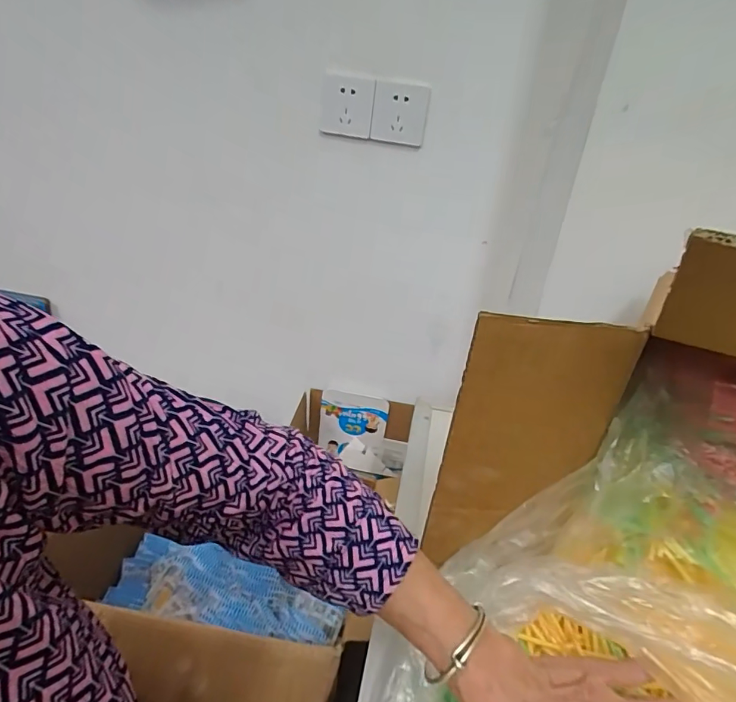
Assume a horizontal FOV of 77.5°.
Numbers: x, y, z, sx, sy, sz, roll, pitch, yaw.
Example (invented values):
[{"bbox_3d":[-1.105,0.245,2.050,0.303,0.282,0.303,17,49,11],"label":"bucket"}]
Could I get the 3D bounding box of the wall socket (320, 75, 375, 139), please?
[{"bbox_3d":[-0.035,-0.396,0.748,0.087,0.092,0.013,17,45,9],"label":"wall socket"}]

